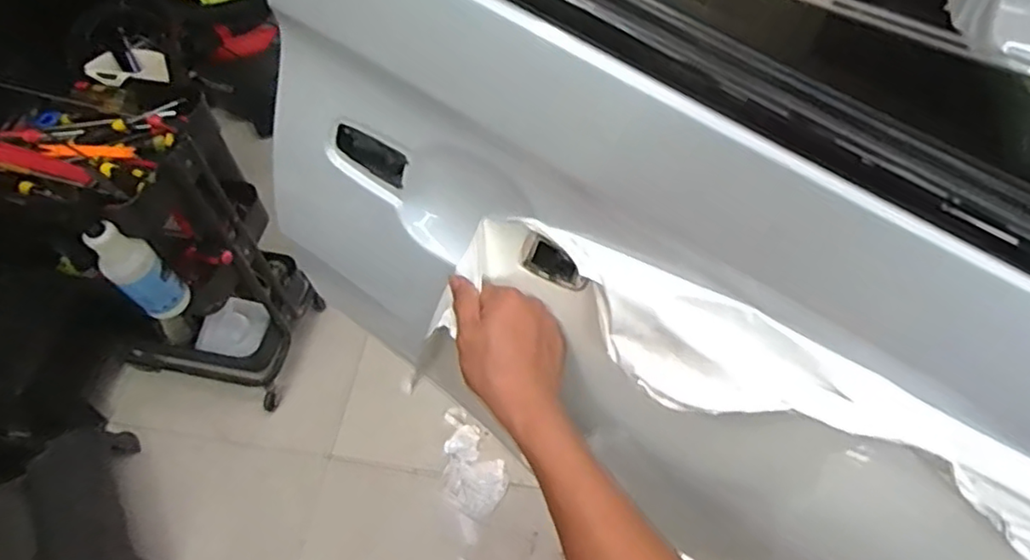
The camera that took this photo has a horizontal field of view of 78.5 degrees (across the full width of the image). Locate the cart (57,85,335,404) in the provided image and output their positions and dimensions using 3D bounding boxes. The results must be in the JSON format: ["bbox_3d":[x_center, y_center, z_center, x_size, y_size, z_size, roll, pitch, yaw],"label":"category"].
[{"bbox_3d":[-0.793,-0.052,1.446,0.477,0.733,0.341,17,60,11],"label":"cart"}]

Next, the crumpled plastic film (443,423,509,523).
[{"bbox_3d":[-0.109,0.474,1.554,0.145,0.039,0.212,-31,63,-17],"label":"crumpled plastic film"}]

